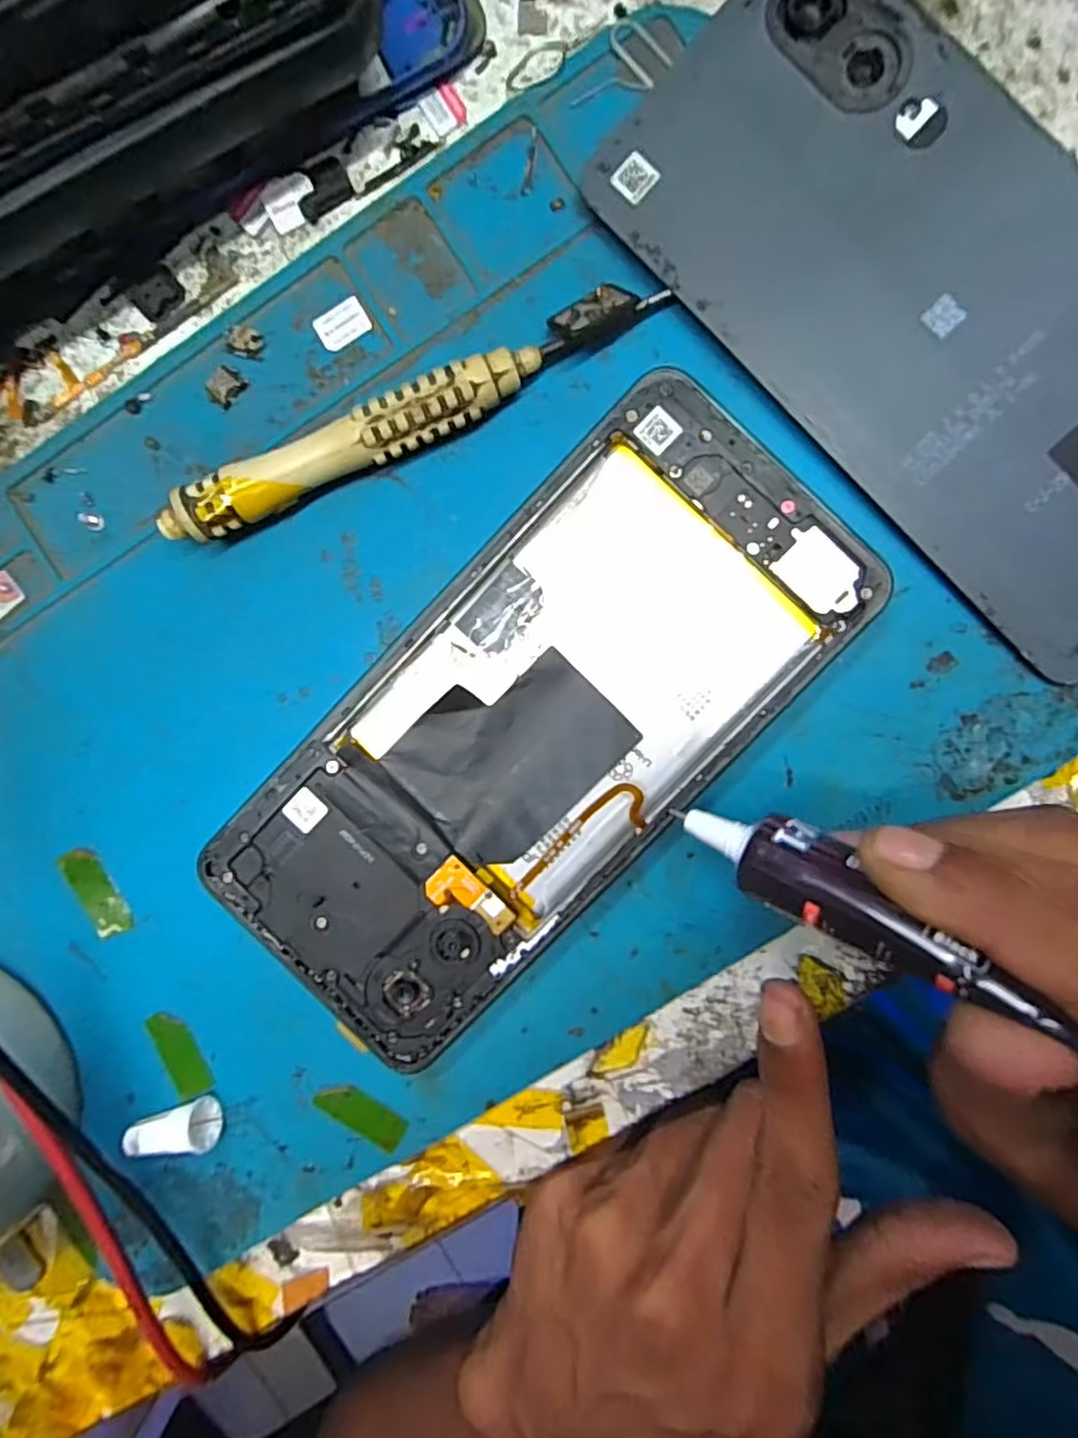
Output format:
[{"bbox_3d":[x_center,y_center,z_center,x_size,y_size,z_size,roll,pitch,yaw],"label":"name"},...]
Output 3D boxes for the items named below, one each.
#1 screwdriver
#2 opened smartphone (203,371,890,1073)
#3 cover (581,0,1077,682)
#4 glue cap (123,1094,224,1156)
[{"bbox_3d":[-0.029,-0.069,0.148,0.120,0.015,0.012,-26,91,4],"label":"screwdriver"},{"bbox_3d":[-0.001,0.002,0.151,0.075,0.011,0.163,44,94,1],"label":"opened smartphone"},{"bbox_3d":[0.088,-0.088,0.142,0.071,0.011,0.158,-44,91,4],"label":"cover"},{"bbox_3d":[-0.092,0.103,0.162,0.021,0.011,0.012,-18,93,3],"label":"glue cap"}]

